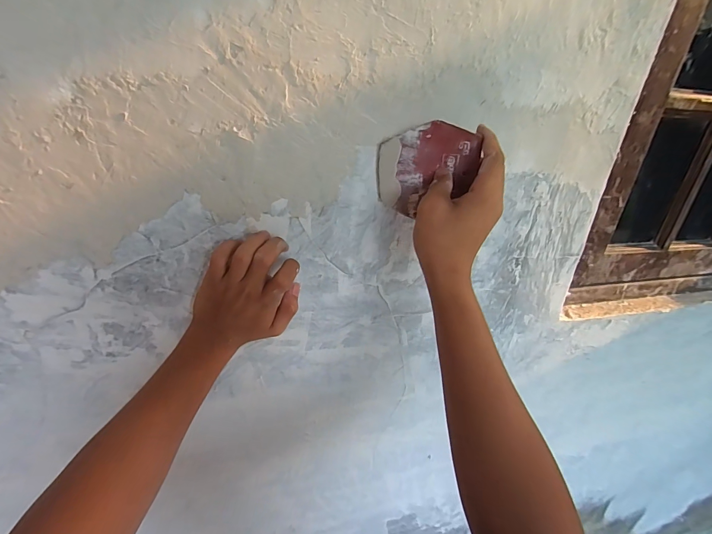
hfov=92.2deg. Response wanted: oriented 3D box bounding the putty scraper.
[{"bbox_3d":[0.069,-0.097,0.343,0.093,0.085,0.006,10,28,13],"label":"putty scraper"}]

